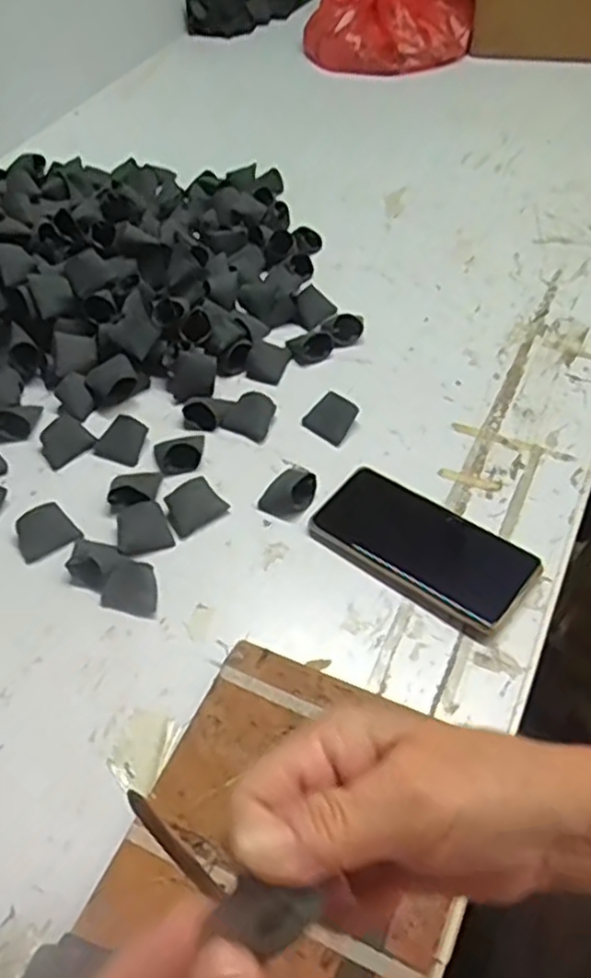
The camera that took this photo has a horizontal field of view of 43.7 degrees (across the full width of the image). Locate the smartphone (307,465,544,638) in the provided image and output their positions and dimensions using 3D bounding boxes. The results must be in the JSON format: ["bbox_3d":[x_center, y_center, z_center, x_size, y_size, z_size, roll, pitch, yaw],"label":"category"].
[{"bbox_3d":[0.094,0.040,0.546,0.157,0.011,0.081,31,60,25],"label":"smartphone"}]

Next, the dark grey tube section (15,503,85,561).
[{"bbox_3d":[-0.195,0.031,0.574,0.044,0.019,0.032,-26,54,-16],"label":"dark grey tube section"}]

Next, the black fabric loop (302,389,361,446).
[{"bbox_3d":[0.030,-0.064,0.635,0.040,0.020,0.034,31,60,25],"label":"black fabric loop"}]

